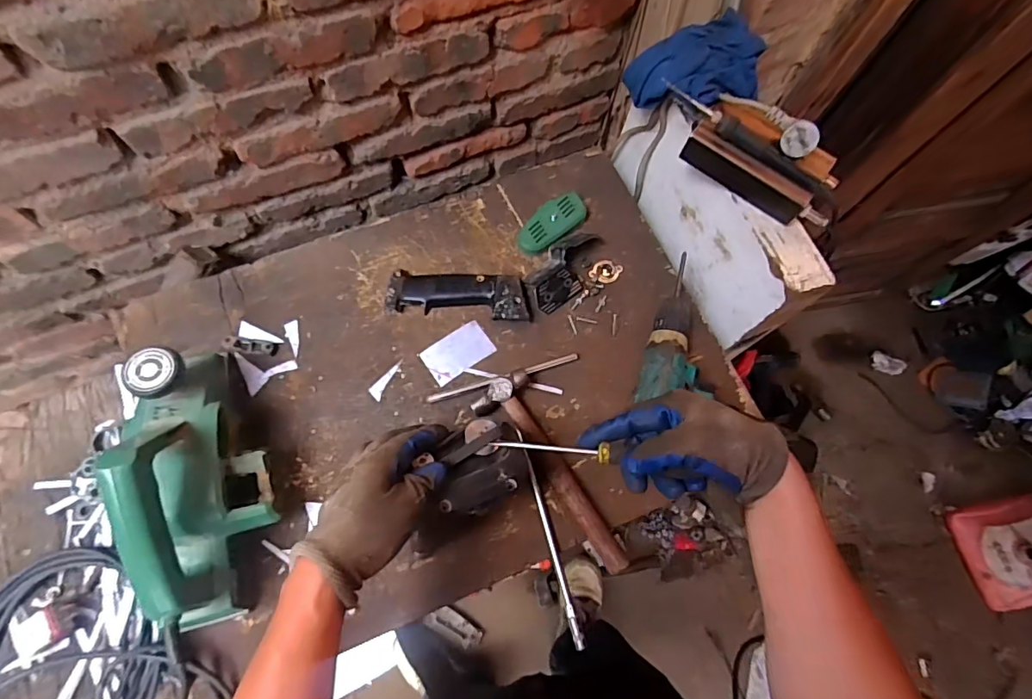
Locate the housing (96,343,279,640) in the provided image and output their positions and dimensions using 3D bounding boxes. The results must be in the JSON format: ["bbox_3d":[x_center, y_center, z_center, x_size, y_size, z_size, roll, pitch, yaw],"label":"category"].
[{"bbox_3d":[-0.313,0.119,0.494,0.104,0.159,0.265,-21,73,-10],"label":"housing"}]

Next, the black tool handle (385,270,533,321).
[{"bbox_3d":[-0.069,-0.068,0.634,0.176,0.020,0.058,5,70,-1],"label":"black tool handle"}]

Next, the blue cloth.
[{"bbox_3d":[0.211,-0.323,0.596,0.144,0.077,0.100,2,70,-2],"label":"blue cloth"}]

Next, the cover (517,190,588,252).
[{"bbox_3d":[0.049,-0.167,0.671,0.045,0.022,0.104,43,74,12],"label":"cover"}]

